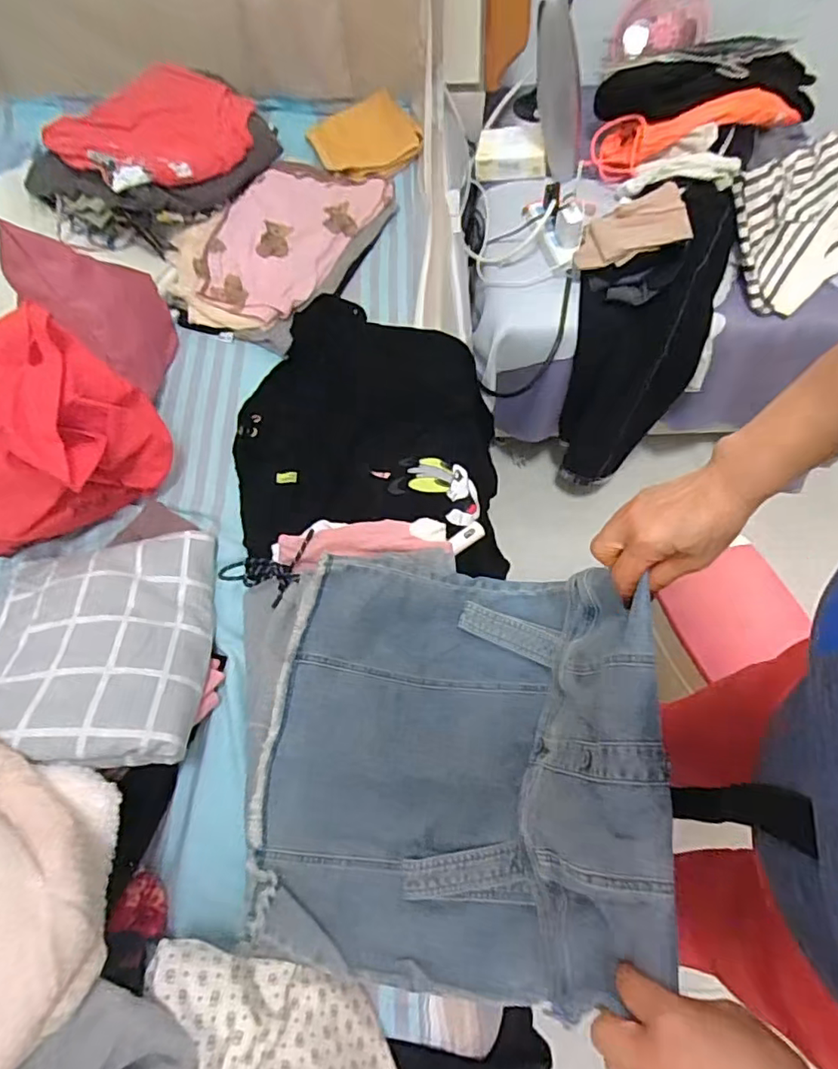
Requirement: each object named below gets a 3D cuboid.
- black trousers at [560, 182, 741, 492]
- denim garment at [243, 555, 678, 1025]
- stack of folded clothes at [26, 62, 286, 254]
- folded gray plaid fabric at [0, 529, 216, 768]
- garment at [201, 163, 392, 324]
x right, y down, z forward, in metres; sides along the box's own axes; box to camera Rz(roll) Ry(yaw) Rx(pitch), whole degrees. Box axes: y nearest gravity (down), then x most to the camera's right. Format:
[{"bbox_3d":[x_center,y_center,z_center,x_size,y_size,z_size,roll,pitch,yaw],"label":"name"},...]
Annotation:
[{"bbox_3d":[0.405,-0.346,1.118,0.233,0.576,0.164,20,43,10],"label":"black trousers"},{"bbox_3d":[0.017,0.203,0.539,0.342,0.215,0.396,9,66,5],"label":"denim garment"},{"bbox_3d":[-0.471,-0.658,0.995,0.275,0.109,0.414,41,72,17],"label":"stack of folded clothes"},{"bbox_3d":[-0.397,0.128,0.679,0.298,0.079,0.298,0,46,-13],"label":"folded gray plaid fabric"},{"bbox_3d":[-0.237,-0.533,0.995,0.222,0.032,0.363,25,68,12],"label":"garment"}]

